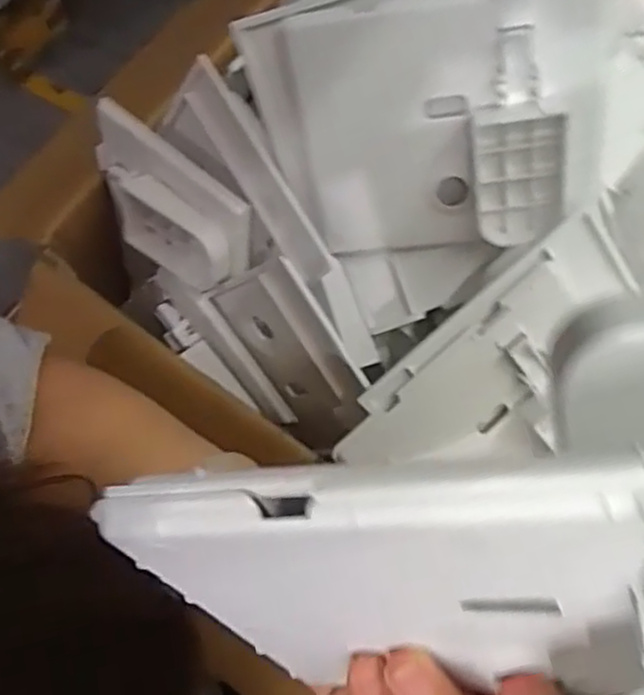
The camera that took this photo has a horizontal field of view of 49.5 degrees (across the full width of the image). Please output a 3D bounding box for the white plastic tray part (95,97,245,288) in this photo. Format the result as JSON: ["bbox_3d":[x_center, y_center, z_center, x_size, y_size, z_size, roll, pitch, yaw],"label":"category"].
[{"bbox_3d":[-0.098,-0.087,0.435,0.131,0.079,0.030,41,43,19],"label":"white plastic tray part"}]

